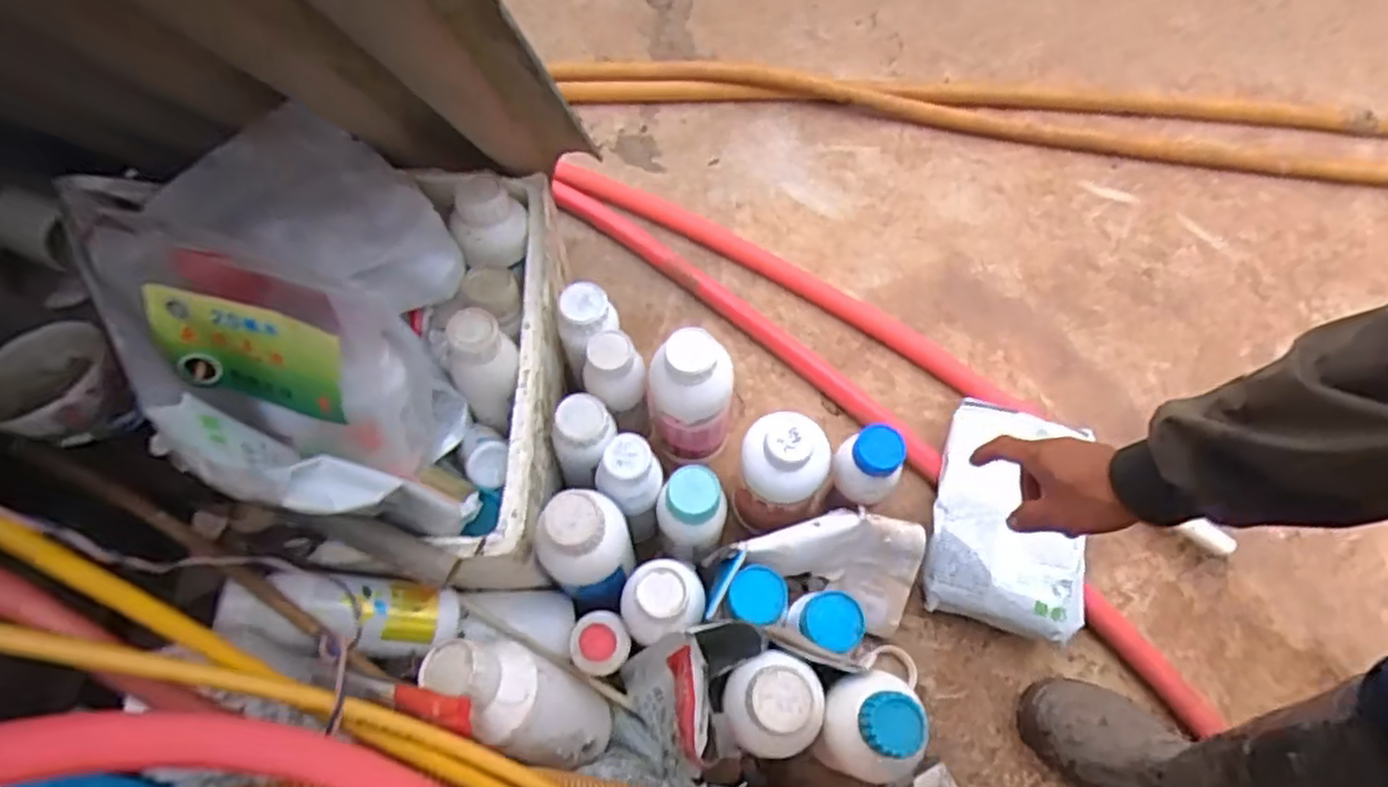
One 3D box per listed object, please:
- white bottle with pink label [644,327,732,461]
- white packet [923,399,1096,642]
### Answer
[{"bbox_3d":[-0.003,0.011,0.831,0.091,0.196,0.074,-17,64,-5],"label":"white bottle with pink label"},{"bbox_3d":[0.355,0.132,0.847,0.161,0.042,0.243,12,68,8],"label":"white packet"}]

